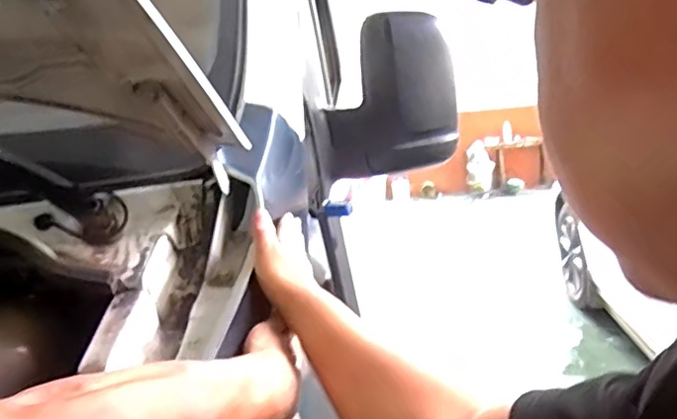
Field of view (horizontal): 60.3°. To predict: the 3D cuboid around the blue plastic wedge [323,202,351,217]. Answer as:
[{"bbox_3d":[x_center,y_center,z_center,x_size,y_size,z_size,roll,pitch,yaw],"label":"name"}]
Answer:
[{"bbox_3d":[-0.001,-0.001,0.858,0.040,0.020,0.010,-6,12,2],"label":"blue plastic wedge"}]

